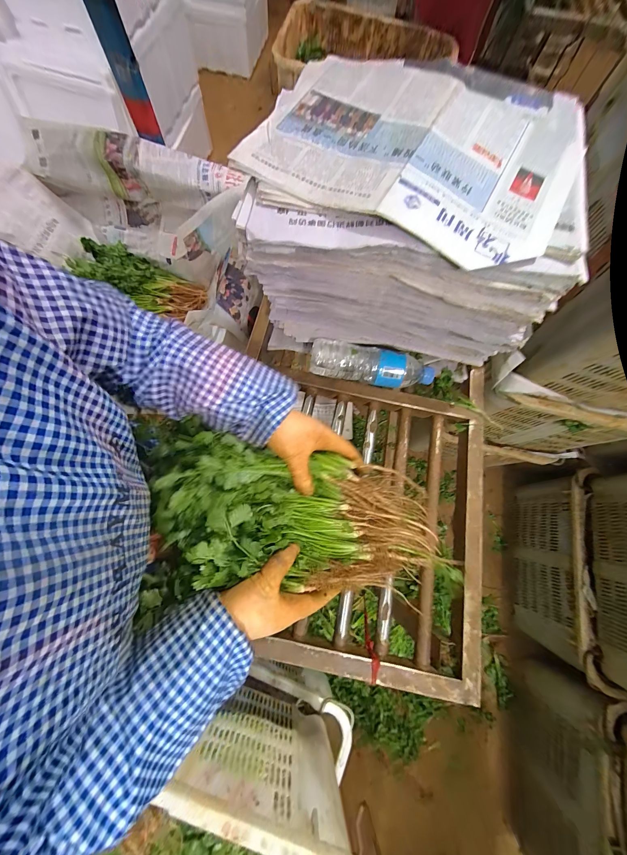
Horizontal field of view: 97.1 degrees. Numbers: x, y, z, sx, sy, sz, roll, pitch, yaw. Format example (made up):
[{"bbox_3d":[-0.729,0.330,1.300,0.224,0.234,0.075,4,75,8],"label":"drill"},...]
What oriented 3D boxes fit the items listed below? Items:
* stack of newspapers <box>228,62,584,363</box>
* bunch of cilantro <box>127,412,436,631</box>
[{"bbox_3d":[0.128,-0.319,0.452,0.427,0.222,0.339,11,74,-1],"label":"stack of newspapers"},{"bbox_3d":[-0.047,0.128,0.355,0.381,0.102,0.221,8,74,1],"label":"bunch of cilantro"}]

